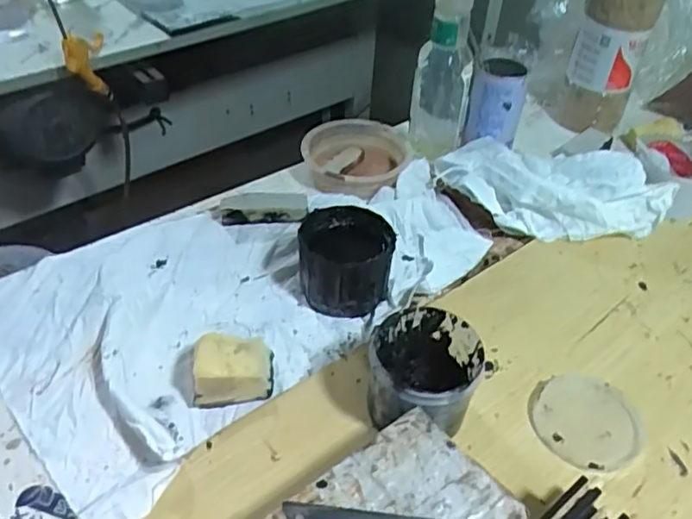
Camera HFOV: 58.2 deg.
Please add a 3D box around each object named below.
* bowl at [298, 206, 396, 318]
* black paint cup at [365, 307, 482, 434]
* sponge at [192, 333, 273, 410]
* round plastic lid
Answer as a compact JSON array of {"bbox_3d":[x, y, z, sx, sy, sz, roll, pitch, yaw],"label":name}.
[{"bbox_3d":[-0.001,-0.003,0.582,0.082,0.063,0.082,1,44,-1],"label":"bowl"},{"bbox_3d":[0.058,0.092,0.474,0.078,0.074,0.082,1,44,-1],"label":"black paint cup"},{"bbox_3d":[-0.092,0.087,0.509,0.066,0.039,0.053,-6,44,-9],"label":"sponge"},{"bbox_3d":[0.192,0.127,0.492,0.083,0.012,0.080,1,44,-1],"label":"round plastic lid"}]

